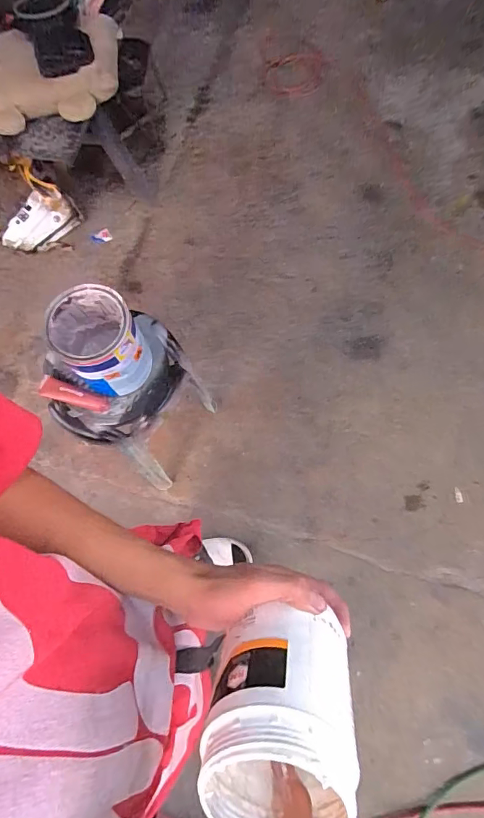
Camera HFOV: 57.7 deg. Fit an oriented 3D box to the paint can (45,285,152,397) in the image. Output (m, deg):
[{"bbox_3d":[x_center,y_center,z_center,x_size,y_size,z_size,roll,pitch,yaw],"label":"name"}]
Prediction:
[{"bbox_3d":[-0.290,-0.133,0.903,0.152,0.197,0.167,0,72,1],"label":"paint can"}]

